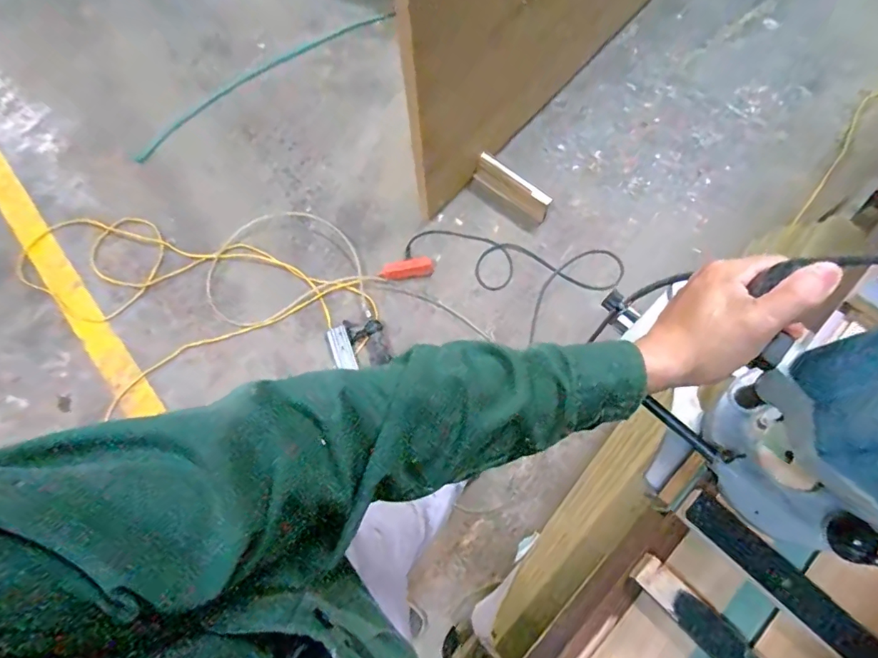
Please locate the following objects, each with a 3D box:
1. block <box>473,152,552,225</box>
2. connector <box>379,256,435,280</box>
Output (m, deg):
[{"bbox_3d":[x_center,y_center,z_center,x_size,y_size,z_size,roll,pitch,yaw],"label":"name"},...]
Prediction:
[{"bbox_3d":[0.242,-0.464,1.519,0.289,0.057,0.086,36,78,-2],"label":"block"},{"bbox_3d":[-0.104,-0.195,1.500,0.177,0.035,0.066,-14,70,-1],"label":"connector"}]

